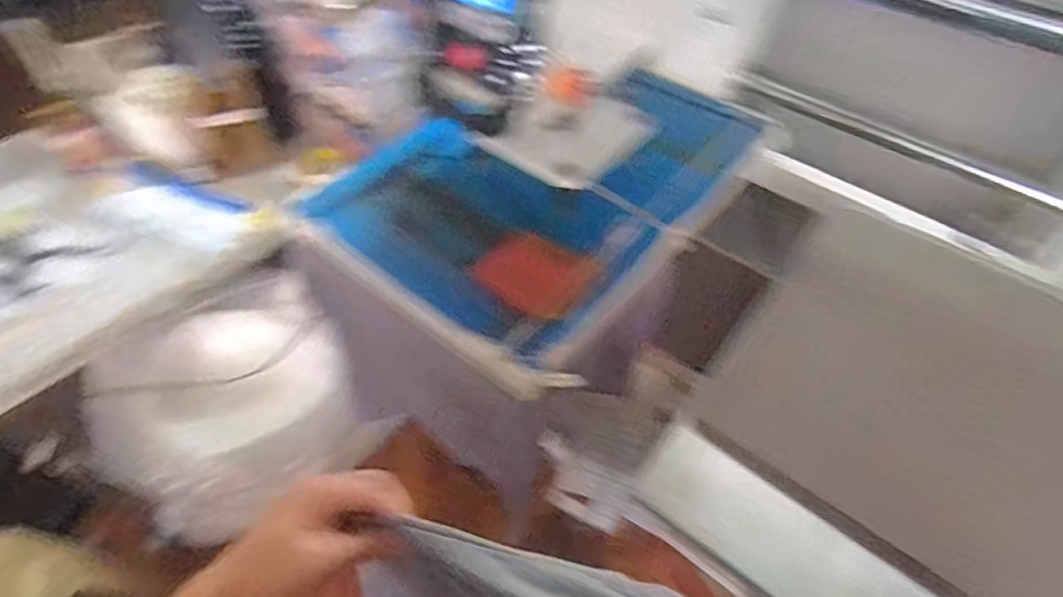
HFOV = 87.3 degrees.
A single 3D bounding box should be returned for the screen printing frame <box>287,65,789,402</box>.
[{"bbox_3d":[0.037,-0.177,0.756,0.388,0.047,0.579,35,63,18],"label":"screen printing frame"}]

